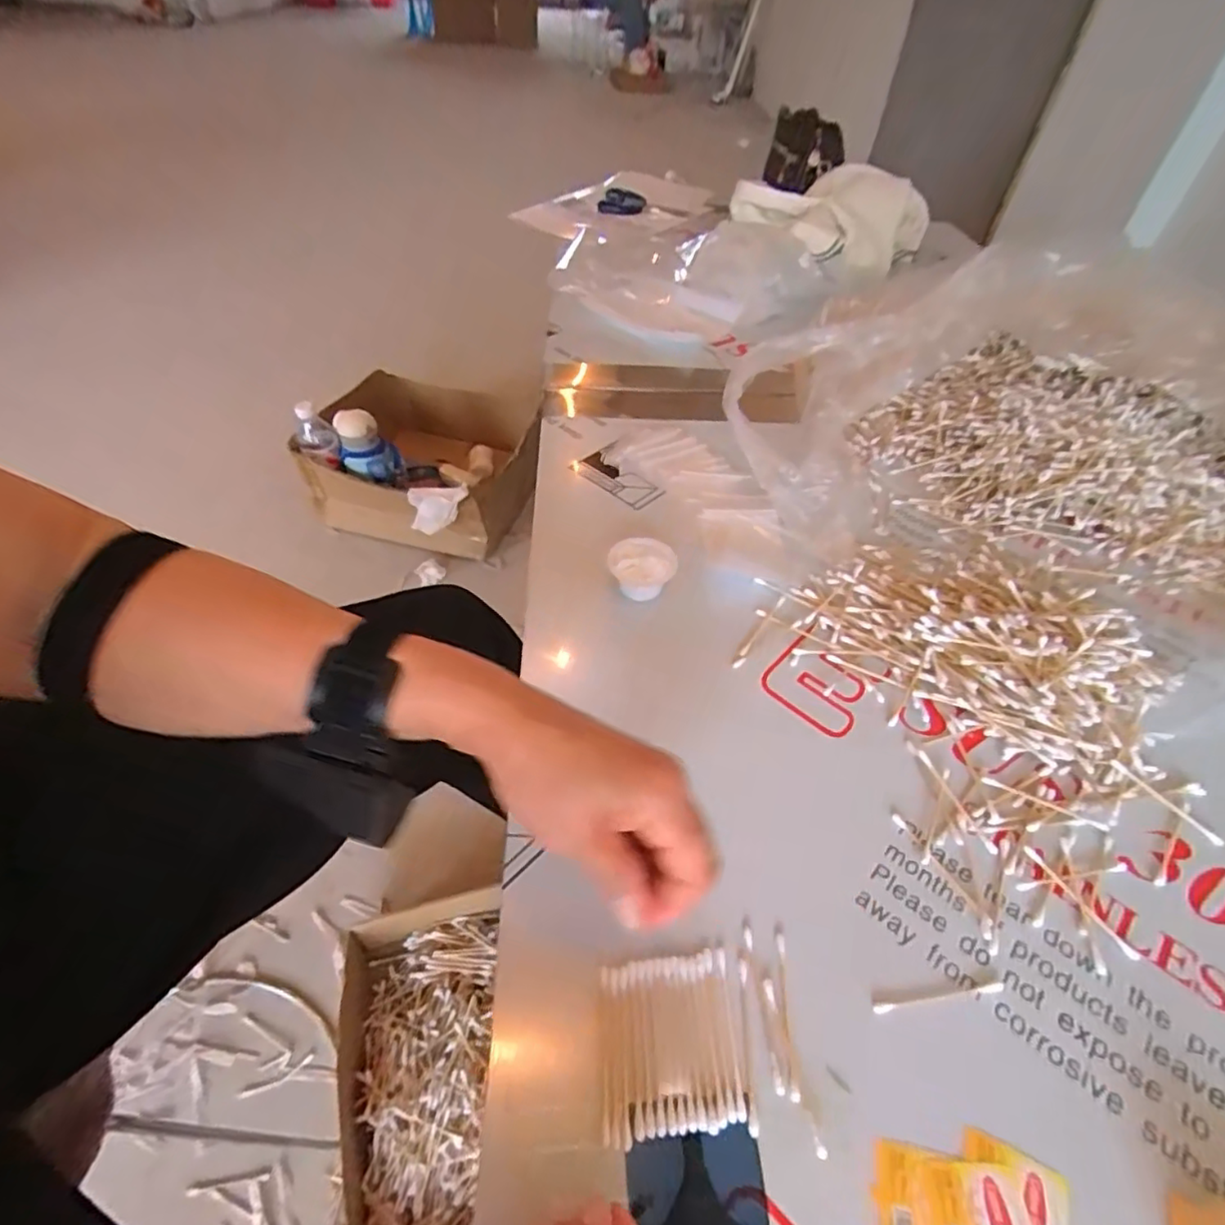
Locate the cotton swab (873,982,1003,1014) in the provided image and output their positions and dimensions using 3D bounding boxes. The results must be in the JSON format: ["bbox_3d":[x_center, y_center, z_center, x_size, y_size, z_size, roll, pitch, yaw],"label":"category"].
[{"bbox_3d":[0.170,0.200,0.322,0.072,0.004,0.005,-6,48,-7],"label":"cotton swab"}]

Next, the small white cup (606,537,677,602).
[{"bbox_3d":[0.025,-0.036,0.501,0.051,0.037,0.044,15,48,10],"label":"small white cup"}]

